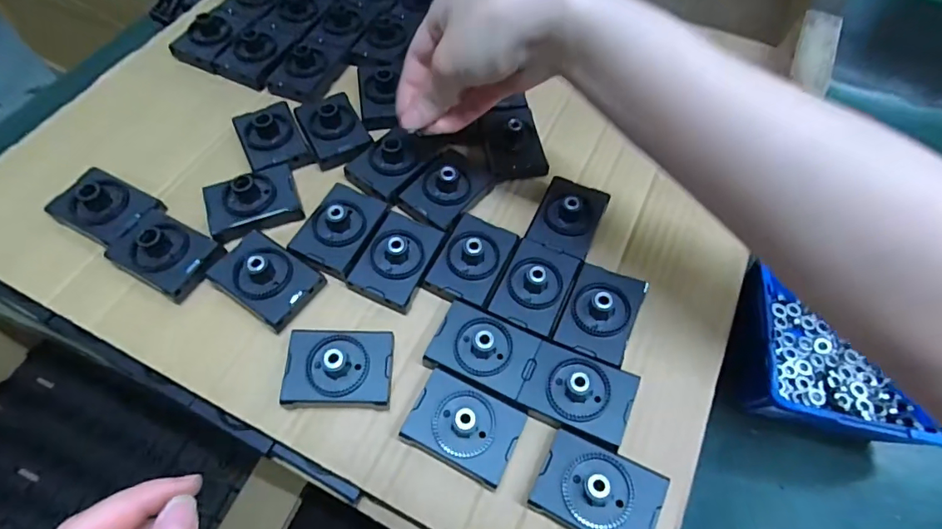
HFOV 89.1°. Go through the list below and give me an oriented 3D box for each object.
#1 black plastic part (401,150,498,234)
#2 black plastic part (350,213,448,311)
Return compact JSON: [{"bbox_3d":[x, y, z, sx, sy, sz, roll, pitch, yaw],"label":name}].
[{"bbox_3d":[-0.016,-0.055,0.325,0.041,0.019,0.059,36,66,17],"label":"black plastic part"},{"bbox_3d":[-0.047,-0.006,0.298,0.041,0.020,0.059,21,62,10],"label":"black plastic part"}]

